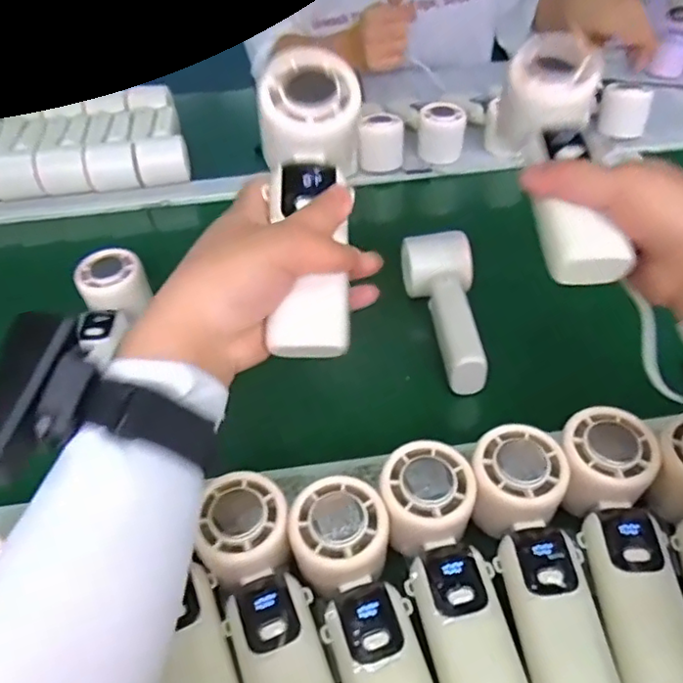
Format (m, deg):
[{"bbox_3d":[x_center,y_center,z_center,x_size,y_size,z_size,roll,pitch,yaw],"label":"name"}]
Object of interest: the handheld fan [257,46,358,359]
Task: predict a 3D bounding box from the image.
[{"bbox_3d":[-0.014,-0.073,0.334,0.052,0.043,0.164,-4,76,0],"label":"handheld fan"}]

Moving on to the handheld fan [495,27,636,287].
[{"bbox_3d":[0.132,-0.106,0.366,0.051,0.045,0.162,-3,66,0],"label":"handheld fan"}]

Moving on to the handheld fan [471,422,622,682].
[{"bbox_3d":[0.112,0.129,0.345,0.054,0.041,0.165,-6,58,-3],"label":"handheld fan"}]

